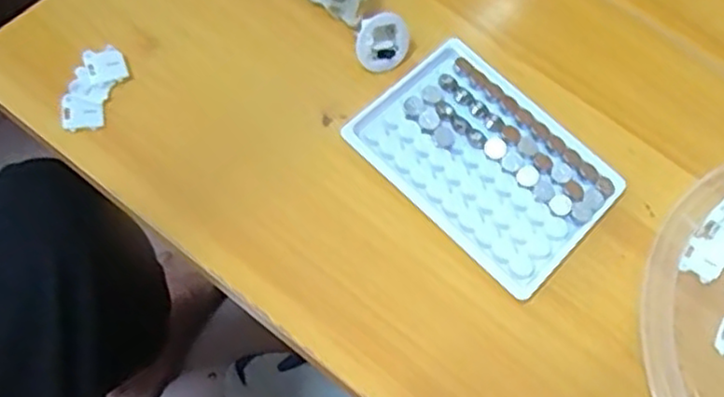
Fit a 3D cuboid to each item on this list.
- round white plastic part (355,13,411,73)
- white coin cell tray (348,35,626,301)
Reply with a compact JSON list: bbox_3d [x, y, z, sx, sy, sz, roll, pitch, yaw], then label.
[{"bbox_3d":[0.012,-0.086,0.387,0.028,0.025,0.026,1,69,-2],"label":"round white plastic part"},{"bbox_3d":[0.067,-0.021,0.375,0.127,0.014,0.091,42,73,13],"label":"white coin cell tray"}]

